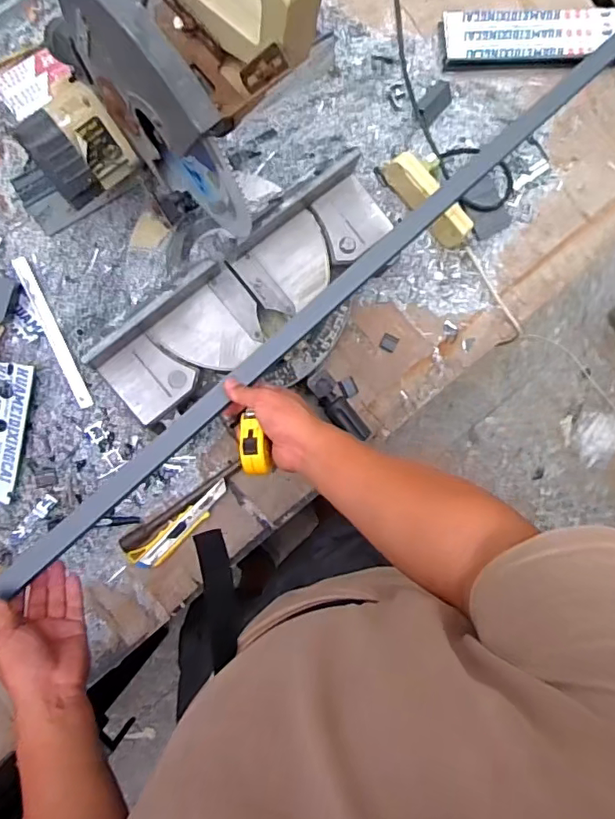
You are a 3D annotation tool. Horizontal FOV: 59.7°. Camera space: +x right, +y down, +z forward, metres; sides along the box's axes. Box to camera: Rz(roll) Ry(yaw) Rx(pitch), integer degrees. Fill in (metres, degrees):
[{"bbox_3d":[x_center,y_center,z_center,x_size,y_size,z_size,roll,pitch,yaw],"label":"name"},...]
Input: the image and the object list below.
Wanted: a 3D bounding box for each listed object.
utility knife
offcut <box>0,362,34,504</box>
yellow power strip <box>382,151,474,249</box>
[{"bbox_3d":[-0.192,0.182,0.831,0.180,0.017,0.040,-38,95,-5],"label":"utility knife"},{"bbox_3d":[-0.450,0.035,0.789,0.054,0.033,0.206,11,89,-8],"label":"offcut"},{"bbox_3d":[0.192,-0.334,0.856,0.172,0.056,0.048,43,86,-6],"label":"yellow power strip"}]

